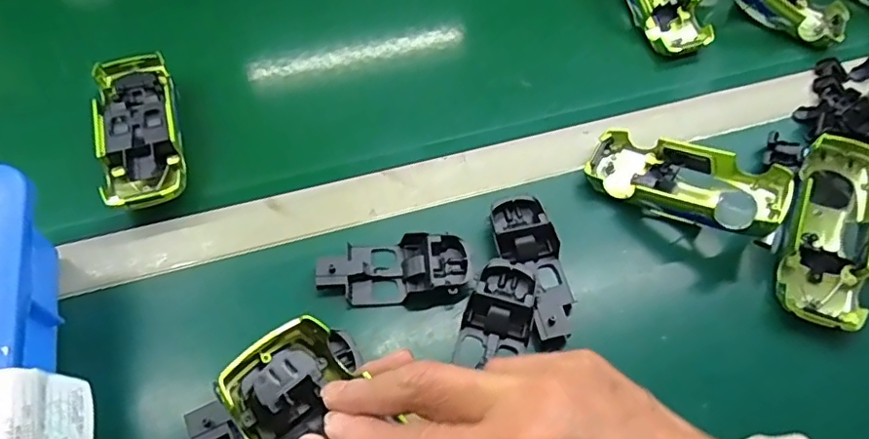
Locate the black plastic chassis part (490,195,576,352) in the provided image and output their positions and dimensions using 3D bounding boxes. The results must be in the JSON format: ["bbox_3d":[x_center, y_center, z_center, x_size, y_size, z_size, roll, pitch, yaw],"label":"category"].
[{"bbox_3d":[0.069,0.031,0.380,0.038,0.016,0.103,-13,62,-11],"label":"black plastic chassis part"}]

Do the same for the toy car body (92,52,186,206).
[{"bbox_3d":[-0.217,-0.064,0.420,0.058,0.030,0.139,-12,61,-10],"label":"toy car body"}]

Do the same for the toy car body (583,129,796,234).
[{"bbox_3d":[0.179,-0.023,0.410,0.133,0.040,0.065,19,60,23],"label":"toy car body"}]

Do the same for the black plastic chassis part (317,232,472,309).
[{"bbox_3d":[-0.028,0.034,0.377,0.097,0.019,0.046,-5,60,-6],"label":"black plastic chassis part"}]

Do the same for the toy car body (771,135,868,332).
[{"bbox_3d":[0.275,0.010,0.398,0.067,0.045,0.132,25,76,11],"label":"toy car body"}]

